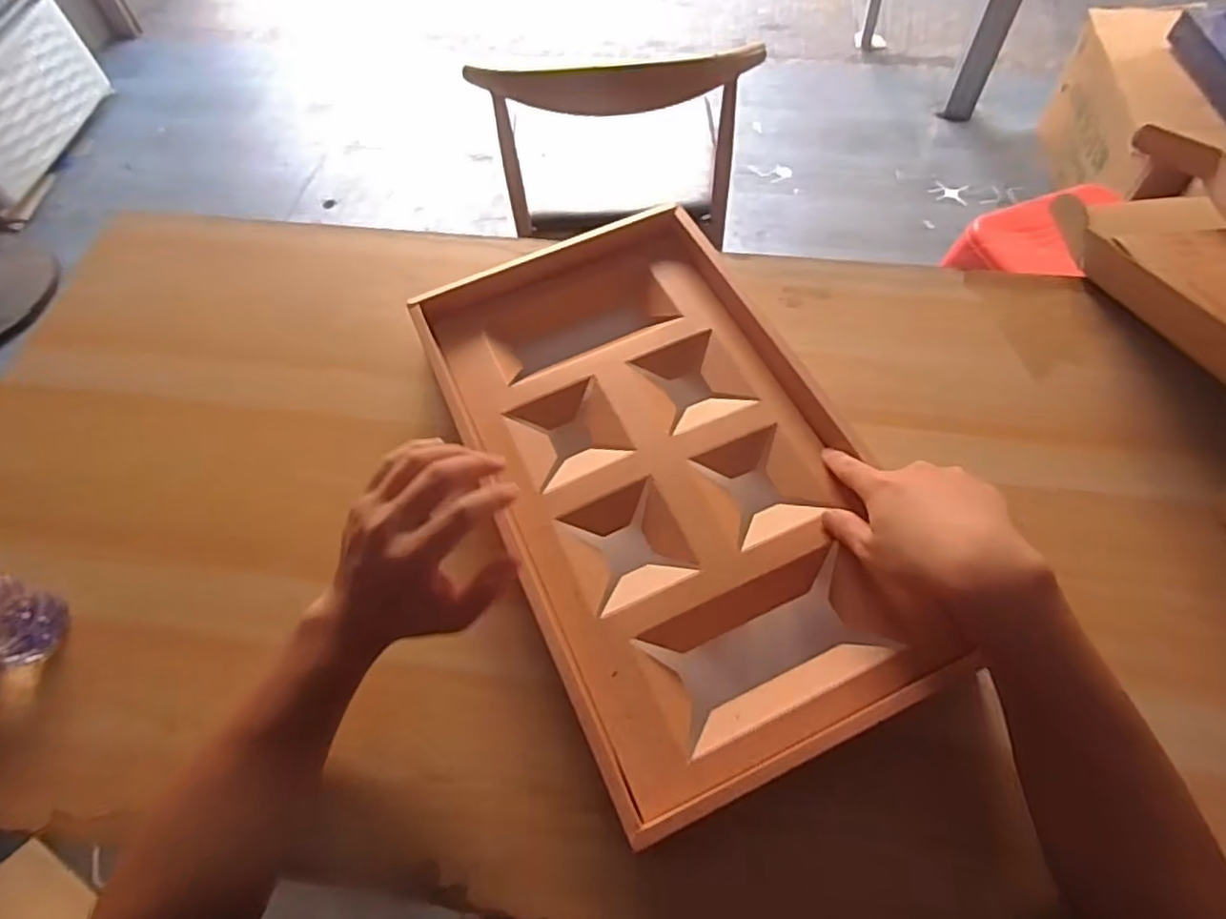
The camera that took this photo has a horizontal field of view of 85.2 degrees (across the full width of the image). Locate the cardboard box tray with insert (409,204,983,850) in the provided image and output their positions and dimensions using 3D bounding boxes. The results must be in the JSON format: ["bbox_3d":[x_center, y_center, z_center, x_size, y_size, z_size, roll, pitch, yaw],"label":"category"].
[{"bbox_3d":[0.044,0.000,0.548,0.287,0.059,0.479,-22,62,-10],"label":"cardboard box tray with insert"}]

